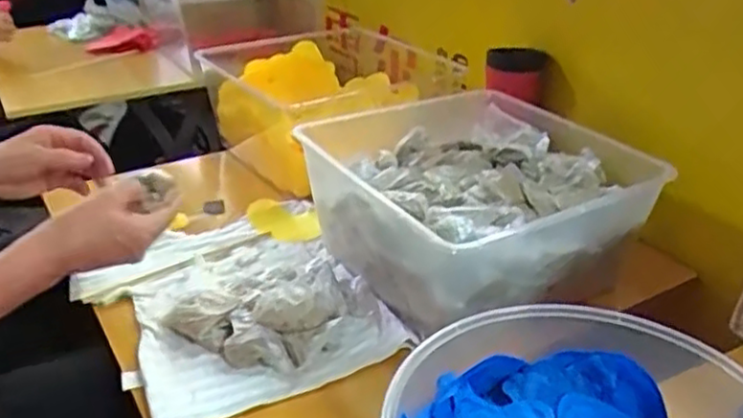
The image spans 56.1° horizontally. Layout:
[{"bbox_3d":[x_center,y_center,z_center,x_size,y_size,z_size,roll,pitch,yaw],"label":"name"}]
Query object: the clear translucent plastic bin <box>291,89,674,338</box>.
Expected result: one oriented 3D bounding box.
[{"bbox_3d":[0.109,-0.011,0.765,0.284,0.127,0.309,-17,33,-29],"label":"clear translucent plastic bin"}]

